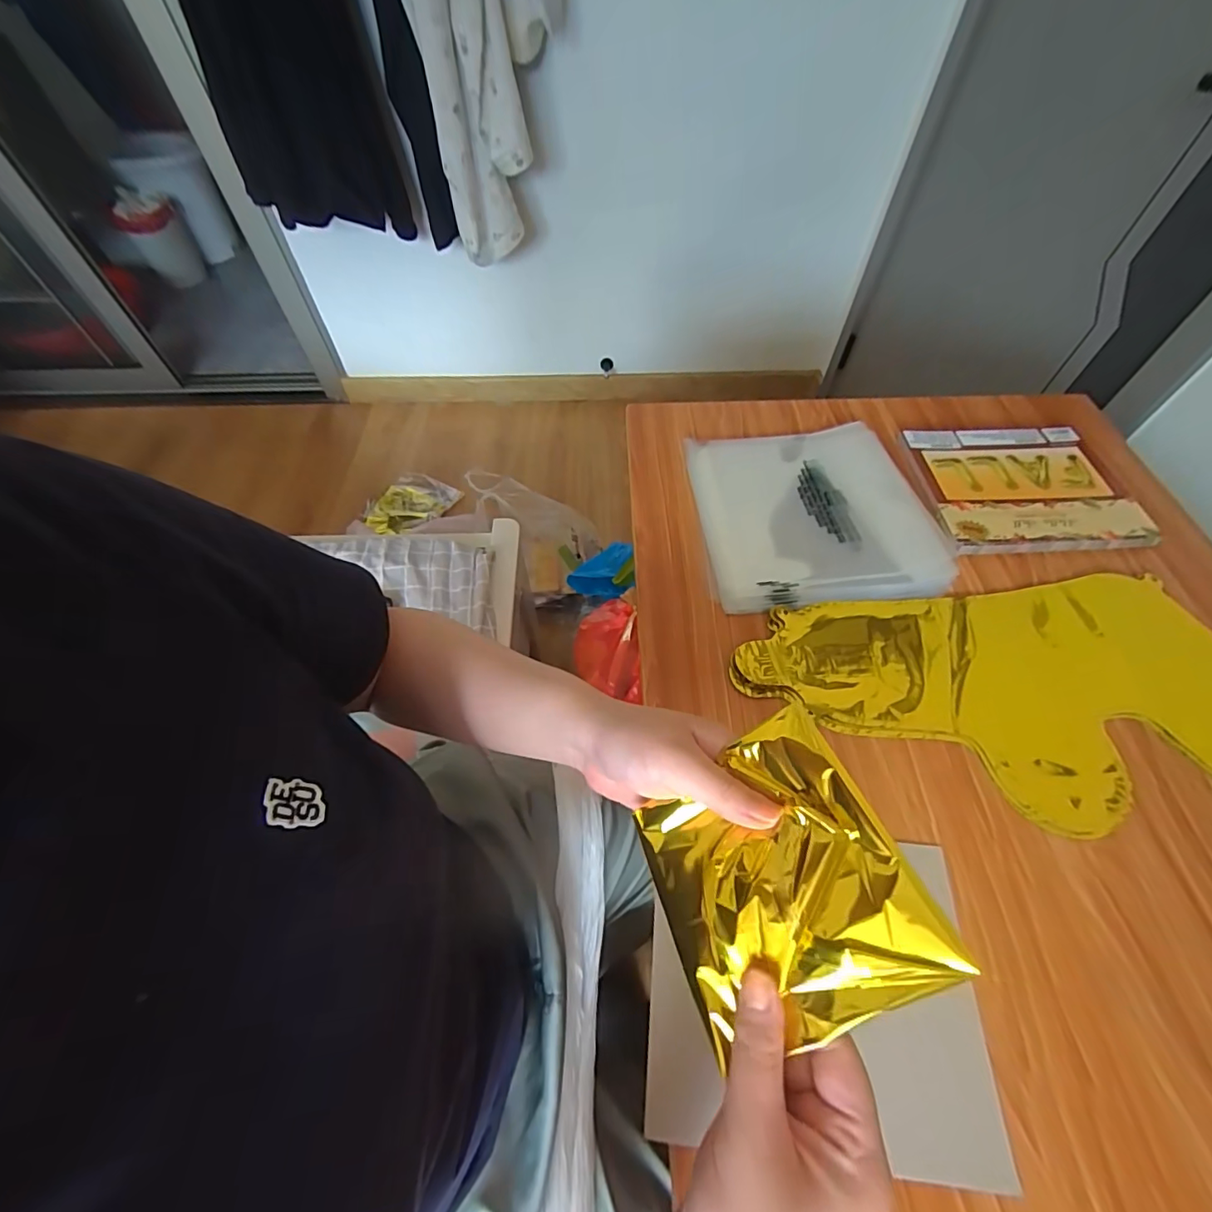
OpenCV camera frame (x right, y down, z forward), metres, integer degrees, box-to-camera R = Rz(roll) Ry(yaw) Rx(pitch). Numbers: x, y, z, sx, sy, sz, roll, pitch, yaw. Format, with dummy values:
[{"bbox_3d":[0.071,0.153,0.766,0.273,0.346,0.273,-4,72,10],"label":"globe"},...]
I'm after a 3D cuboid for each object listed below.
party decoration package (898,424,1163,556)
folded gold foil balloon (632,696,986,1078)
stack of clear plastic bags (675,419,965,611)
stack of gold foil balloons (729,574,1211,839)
[{"bbox_3d":[0.418,-0.124,0.524,0.186,0.009,0.160,-3,57,1],"label":"party decoration package"},{"bbox_3d":[0.079,0.132,0.250,0.115,0.014,0.121,-34,54,12],"label":"folded gold foil balloon"},{"bbox_3d":[0.195,-0.096,0.507,0.203,0.020,0.214,-7,60,1],"label":"stack of clear plastic bags"},{"bbox_3d":[0.316,0.069,0.403,0.404,0.010,0.193,-3,57,0],"label":"stack of gold foil balloons"}]

